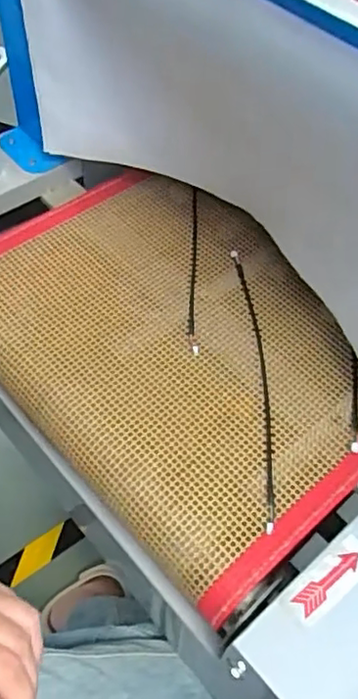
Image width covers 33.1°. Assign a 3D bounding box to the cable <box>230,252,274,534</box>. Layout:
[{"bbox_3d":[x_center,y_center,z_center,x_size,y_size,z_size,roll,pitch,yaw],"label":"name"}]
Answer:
[{"bbox_3d":[0.067,0.021,0.515,0.021,0.013,0.274,-1,55,-4],"label":"cable"}]

